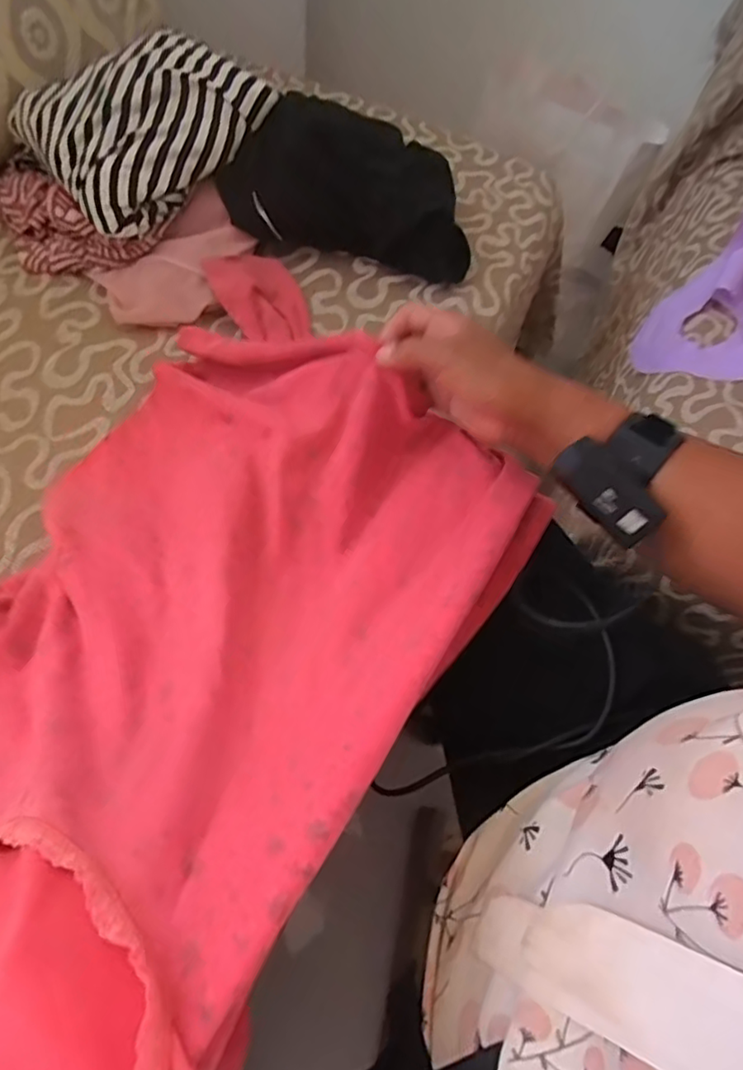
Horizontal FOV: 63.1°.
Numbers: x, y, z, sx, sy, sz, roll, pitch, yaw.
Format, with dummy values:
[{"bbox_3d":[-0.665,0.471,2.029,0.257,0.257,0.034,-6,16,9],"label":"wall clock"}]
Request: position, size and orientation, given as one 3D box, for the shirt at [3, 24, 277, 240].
[{"bbox_3d":[-0.216,-0.384,0.575,0.190,0.099,0.175,-36,72,-23],"label":"shirt"}]

